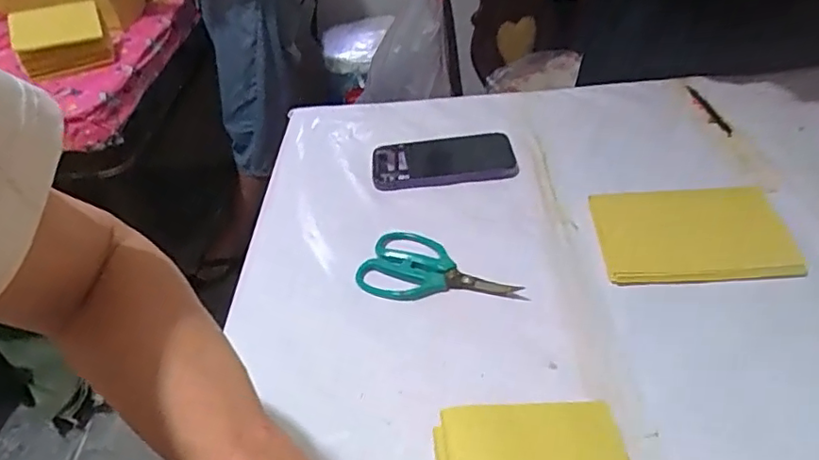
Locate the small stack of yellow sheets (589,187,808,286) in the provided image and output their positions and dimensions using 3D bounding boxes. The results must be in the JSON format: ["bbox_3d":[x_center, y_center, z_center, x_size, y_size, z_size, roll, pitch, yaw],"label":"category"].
[{"bbox_3d":[0.261,-0.001,0.553,0.157,0.019,0.112,-8,49,11],"label":"small stack of yellow sheets"}]

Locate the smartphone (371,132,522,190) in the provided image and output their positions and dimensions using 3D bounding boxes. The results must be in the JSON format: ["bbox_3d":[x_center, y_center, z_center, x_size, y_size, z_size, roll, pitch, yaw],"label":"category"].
[{"bbox_3d":[0.039,-0.085,0.693,0.166,0.017,0.076,-6,40,2],"label":"smartphone"}]

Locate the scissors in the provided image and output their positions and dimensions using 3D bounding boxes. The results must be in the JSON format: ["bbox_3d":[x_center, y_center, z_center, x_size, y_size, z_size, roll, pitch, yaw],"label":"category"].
[{"bbox_3d":[0.030,0.042,0.548,0.149,0.010,0.082,13,44,22],"label":"scissors"}]

